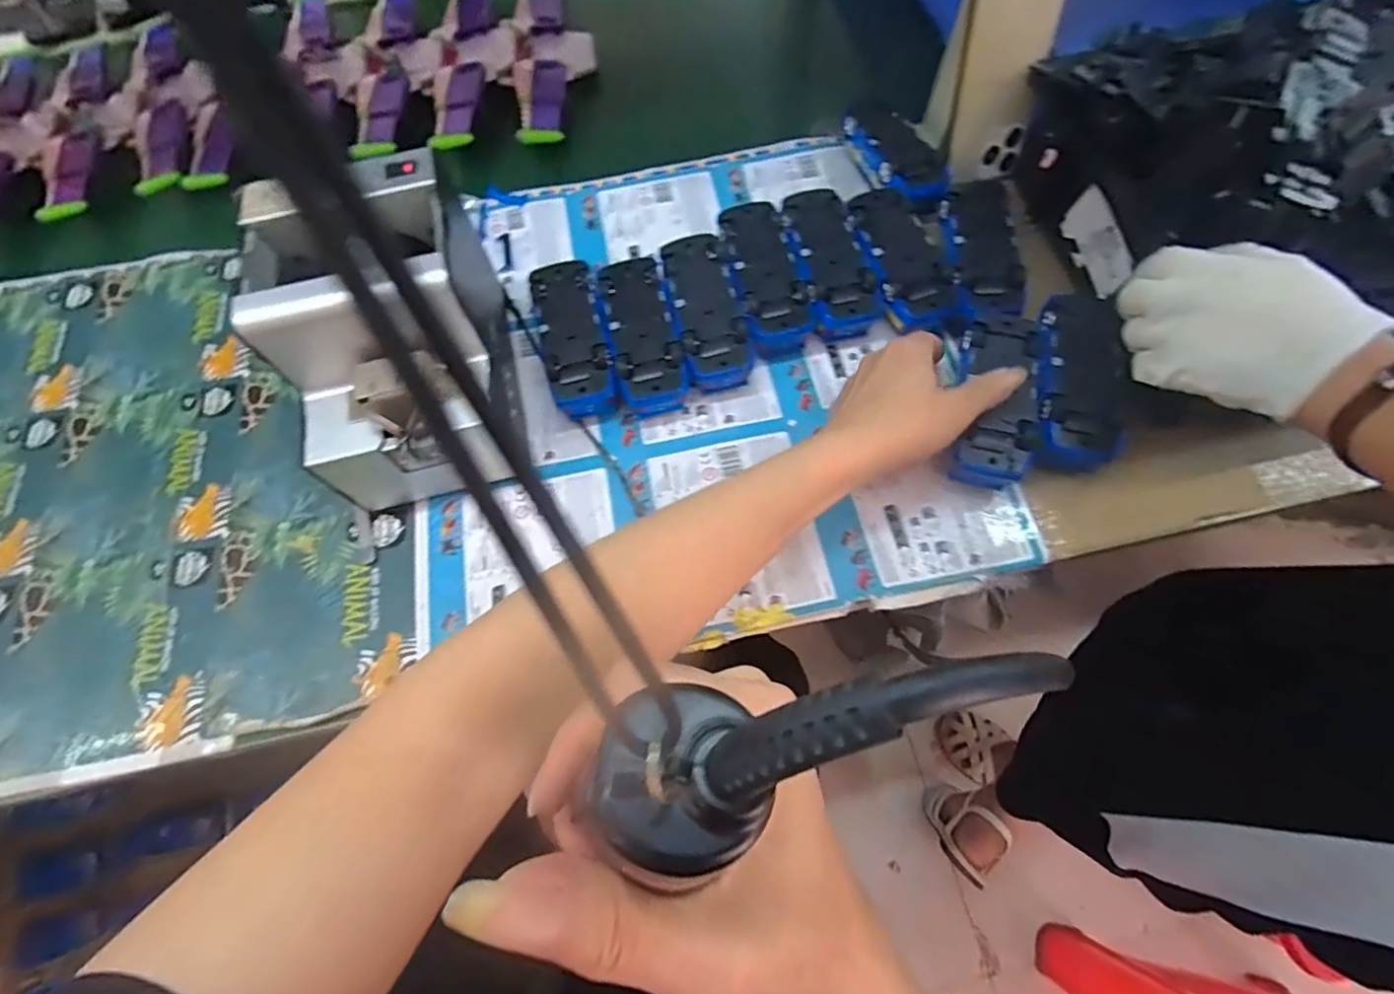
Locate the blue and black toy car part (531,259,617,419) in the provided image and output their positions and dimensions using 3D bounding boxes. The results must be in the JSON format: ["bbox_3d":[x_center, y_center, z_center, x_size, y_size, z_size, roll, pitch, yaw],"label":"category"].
[{"bbox_3d":[-0.096,-0.122,0.471,0.048,0.041,0.127,-14,66,-4],"label":"blue and black toy car part"}]

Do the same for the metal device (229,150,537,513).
[{"bbox_3d":[-0.210,-0.118,0.420,0.126,0.142,0.210,-14,66,-4],"label":"metal device"}]

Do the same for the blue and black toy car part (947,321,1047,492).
[{"bbox_3d":[0.214,-0.070,0.428,0.055,0.032,0.130,12,73,7],"label":"blue and black toy car part"}]

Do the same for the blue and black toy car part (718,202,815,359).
[{"bbox_3d":[0.050,-0.174,0.481,0.058,0.036,0.132,-15,66,-4],"label":"blue and black toy car part"}]

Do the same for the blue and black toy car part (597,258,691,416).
[{"bbox_3d":[-0.043,-0.123,0.467,0.053,0.038,0.125,-14,66,-4],"label":"blue and black toy car part"}]

